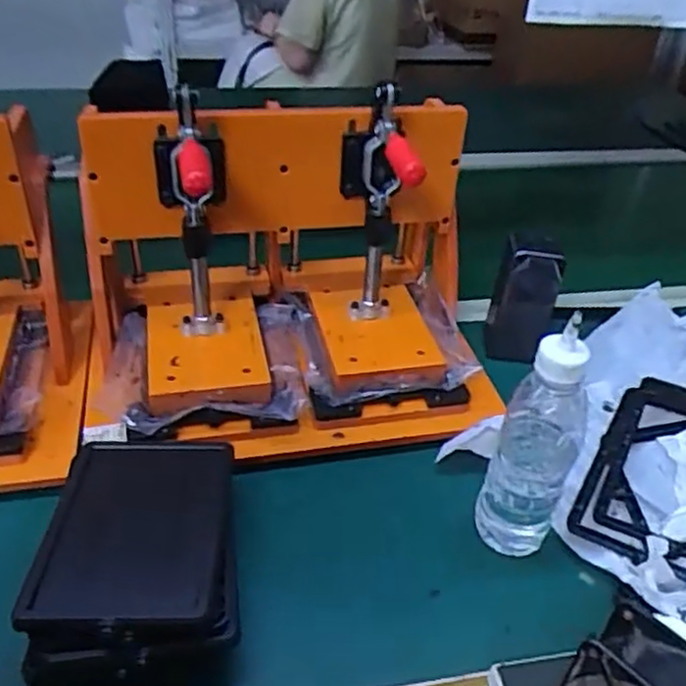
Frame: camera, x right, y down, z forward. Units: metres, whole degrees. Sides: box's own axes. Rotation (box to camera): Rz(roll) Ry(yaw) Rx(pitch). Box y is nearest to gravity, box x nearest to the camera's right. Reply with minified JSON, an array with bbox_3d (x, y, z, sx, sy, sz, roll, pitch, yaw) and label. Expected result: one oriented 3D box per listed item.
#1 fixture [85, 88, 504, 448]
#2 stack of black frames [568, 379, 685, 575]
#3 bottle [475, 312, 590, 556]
[{"bbox_3d":[-0.052,-0.065,0.614,0.365,0.241,0.218,-7,38,-13],"label":"fixture"},{"bbox_3d":[0.276,0.111,0.568,0.134,0.051,0.179,22,41,24],"label":"stack of black frames"},{"bbox_3d":[0.141,0.072,0.510,0.060,0.187,0.058,15,38,15],"label":"bottle"}]

